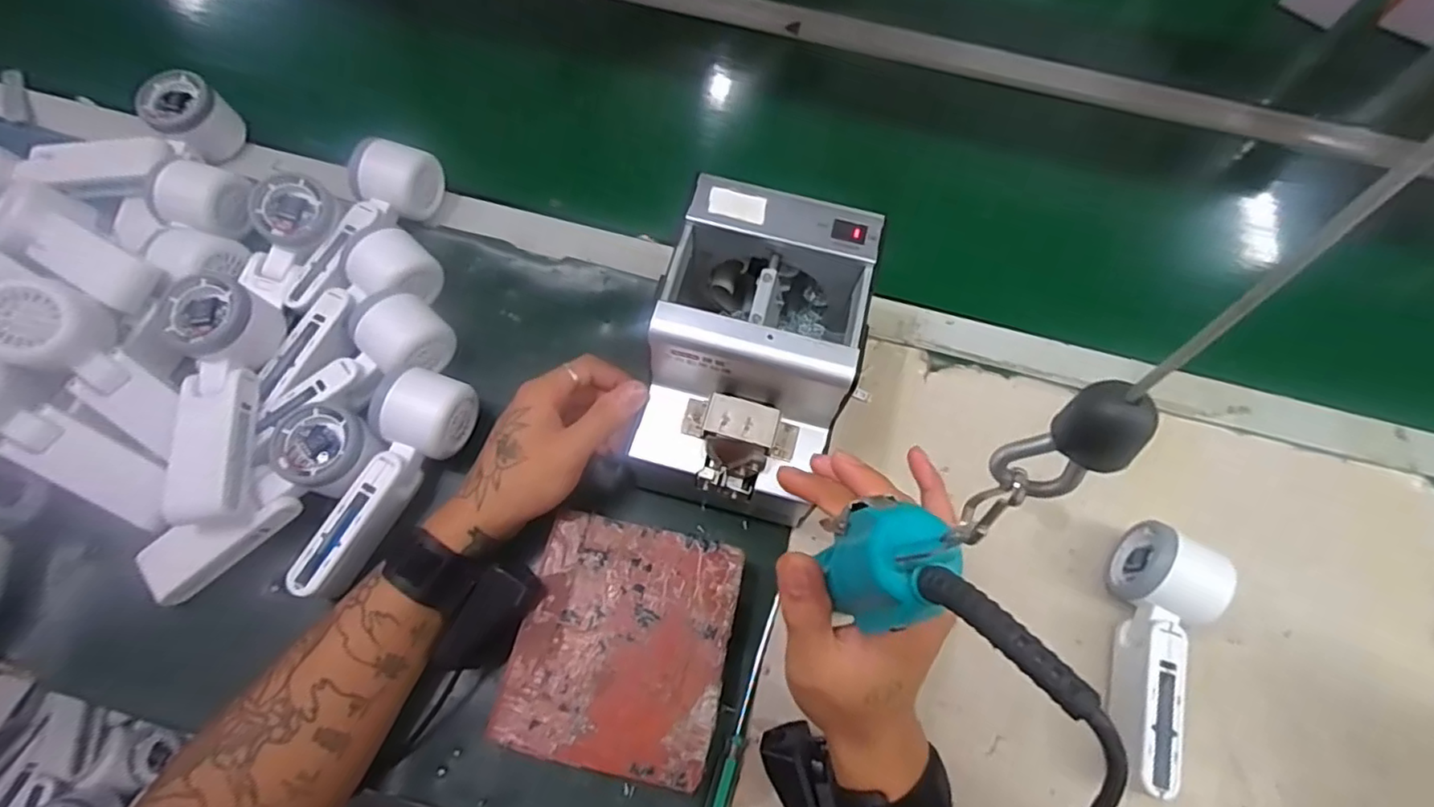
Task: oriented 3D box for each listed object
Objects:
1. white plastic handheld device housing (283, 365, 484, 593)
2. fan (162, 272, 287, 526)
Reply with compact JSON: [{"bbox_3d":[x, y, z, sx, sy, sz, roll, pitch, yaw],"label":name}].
[{"bbox_3d":[-0.234,0.051,0.435,0.051,0.048,0.162,24,68,8],"label":"white plastic handheld device housing"},{"bbox_3d":[-0.343,-0.003,0.437,0.053,0.050,0.166,-4,79,-3],"label":"fan"}]

